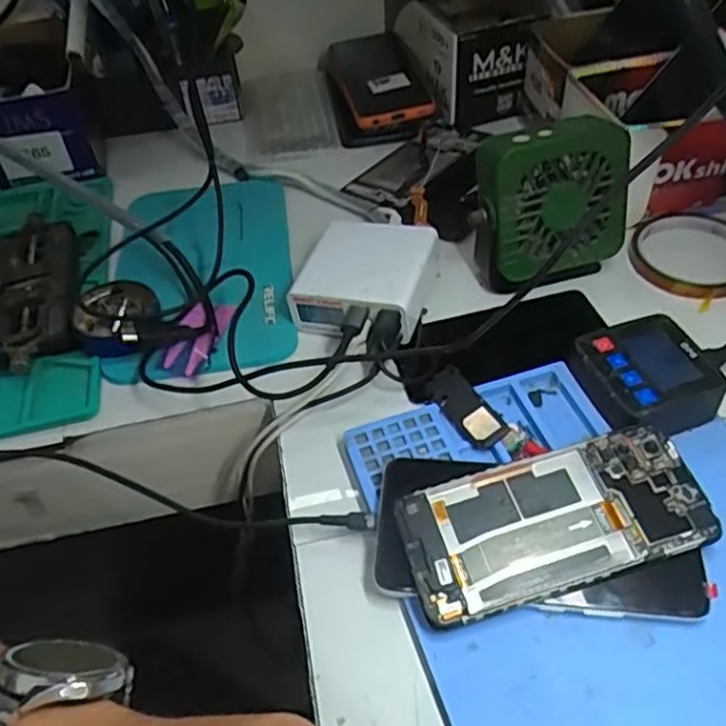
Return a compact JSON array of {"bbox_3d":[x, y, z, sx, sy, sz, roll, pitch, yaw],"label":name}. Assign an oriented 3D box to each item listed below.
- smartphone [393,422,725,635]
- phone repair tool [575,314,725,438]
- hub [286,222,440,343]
[{"bbox_3d":[0.099,0.081,0.354,0.157,0.007,0.071,-16,54,-6],"label":"smartphone"},{"bbox_3d":[0.174,0.012,0.418,0.069,0.037,0.073,-16,48,-10],"label":"phone repair tool"},{"bbox_3d":[0.003,-0.062,0.493,0.087,0.040,0.095,10,49,14],"label":"hub"}]

